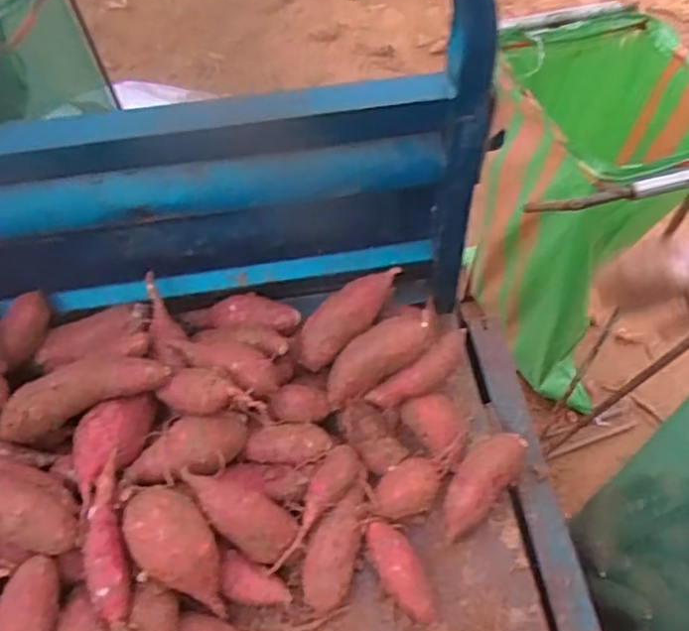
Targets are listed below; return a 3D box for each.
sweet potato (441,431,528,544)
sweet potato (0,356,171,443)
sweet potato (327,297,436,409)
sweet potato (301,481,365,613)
[{"bbox_3d":[0.132,0.158,0.620,0.045,0.047,0.127,33,62,21],"label":"sweet potato"},{"bbox_3d":[-0.234,0.064,0.569,0.161,0.037,0.046,-21,57,3],"label":"sweet potato"},{"bbox_3d":[0.033,0.038,0.627,0.131,0.038,0.043,-38,61,1],"label":"sweet potato"},{"bbox_3d":[-0.006,0.211,0.591,0.042,0.048,0.111,15,57,11],"label":"sweet potato"}]

